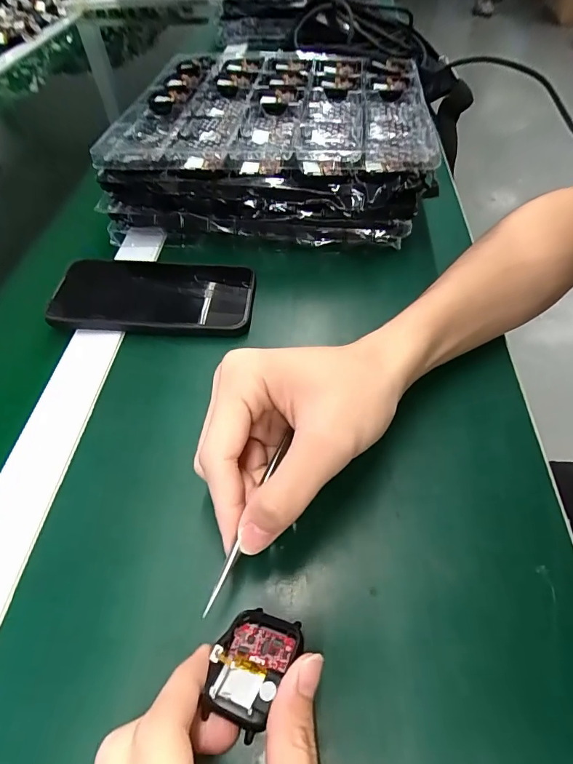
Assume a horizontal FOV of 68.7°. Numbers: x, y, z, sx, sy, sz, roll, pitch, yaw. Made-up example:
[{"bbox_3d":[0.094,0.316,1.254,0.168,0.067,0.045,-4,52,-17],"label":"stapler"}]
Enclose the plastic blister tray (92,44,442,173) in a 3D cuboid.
[{"bbox_3d":[-0.011,-0.275,0.415,0.295,0.020,0.253,6,53,7],"label":"plastic blister tray"}]

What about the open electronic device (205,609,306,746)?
[{"bbox_3d":[-0.016,0.127,0.190,0.036,0.011,0.046,10,39,37],"label":"open electronic device"}]

